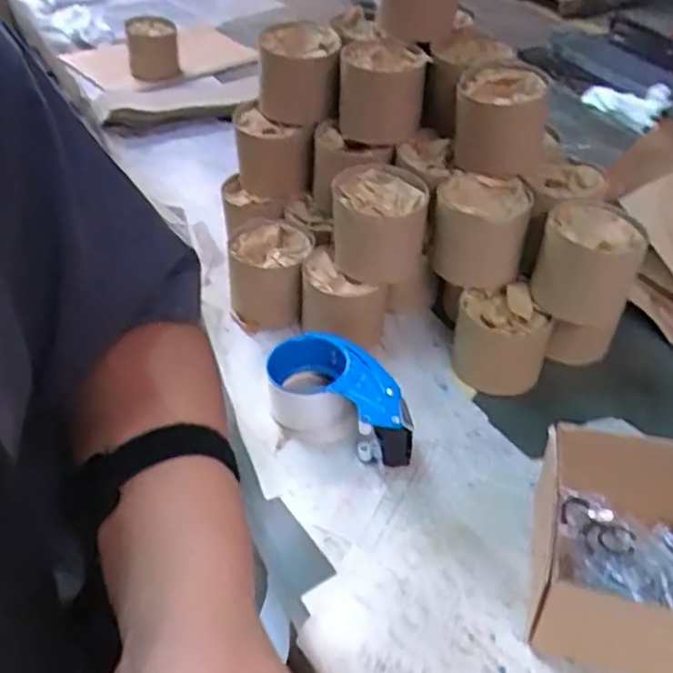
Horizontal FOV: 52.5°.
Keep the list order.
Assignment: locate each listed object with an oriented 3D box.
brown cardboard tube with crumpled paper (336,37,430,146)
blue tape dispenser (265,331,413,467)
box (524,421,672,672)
[{"bbox_3d":[0.050,-0.270,0.755,0.092,0.083,0.094,4,41,5],"label":"brown cardboard tube with crumpled paper"},{"bbox_3d":[0.005,0.056,0.644,0.153,0.065,0.083,15,43,17],"label":"blue tape dispenser"},{"bbox_3d":[0.241,0.162,0.500,0.181,0.097,0.151,12,42,14],"label":"box"}]

